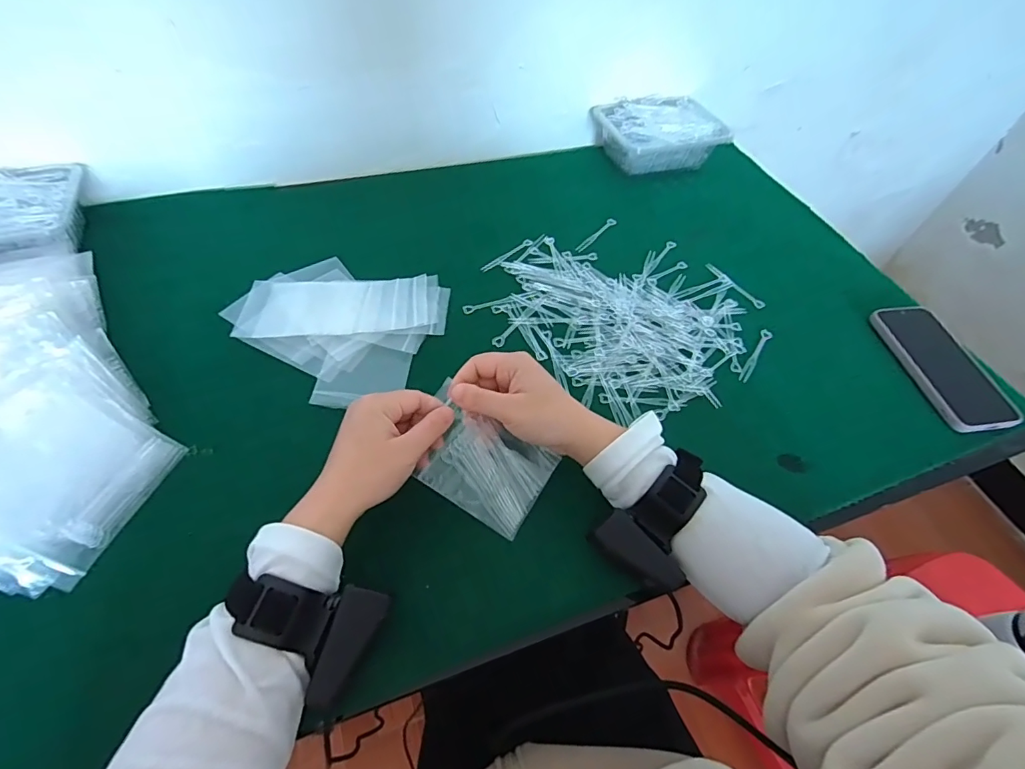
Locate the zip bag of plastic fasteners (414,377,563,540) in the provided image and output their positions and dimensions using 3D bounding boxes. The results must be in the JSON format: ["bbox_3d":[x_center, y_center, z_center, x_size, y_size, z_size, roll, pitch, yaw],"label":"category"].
[{"bbox_3d":[-0.027,0.063,0.385,0.113,0.007,0.074,35,72,-6],"label":"zip bag of plastic fasteners"}]

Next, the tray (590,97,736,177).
[{"bbox_3d":[0.218,-0.374,0.708,0.173,0.060,0.126,-15,57,-16],"label":"tray"}]

